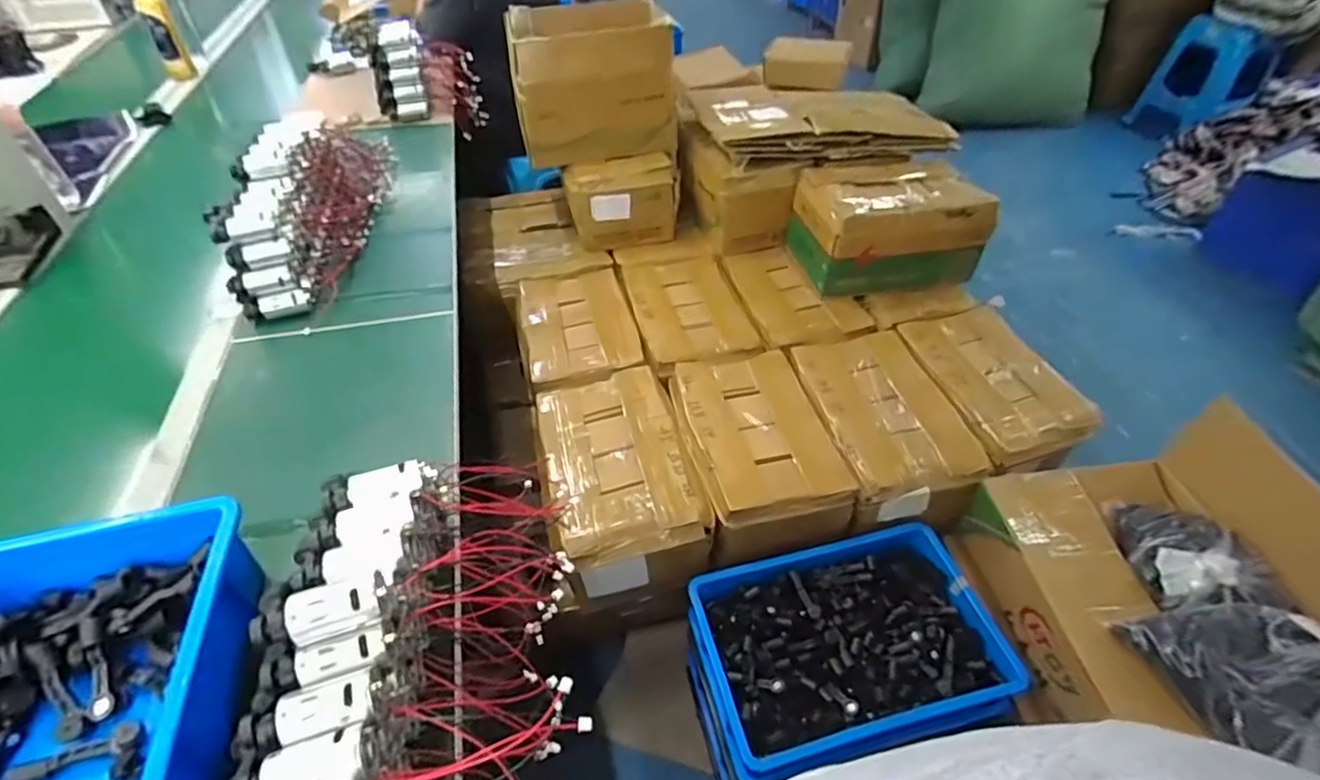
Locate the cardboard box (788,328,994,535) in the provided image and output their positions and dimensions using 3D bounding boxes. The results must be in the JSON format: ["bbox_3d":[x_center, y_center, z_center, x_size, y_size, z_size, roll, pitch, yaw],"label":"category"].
[{"bbox_3d":[0.407,0.089,1.179,0.242,0.208,0.370,-9,44,-8],"label":"cardboard box"}]

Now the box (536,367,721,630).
[{"bbox_3d":[-0.068,0.184,1.102,0.241,0.218,0.377,-13,45,-12],"label":"box"}]

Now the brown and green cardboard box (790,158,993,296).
[{"bbox_3d":[0.478,-0.343,1.352,0.340,0.210,0.235,-5,44,-4],"label":"brown and green cardboard box"}]

